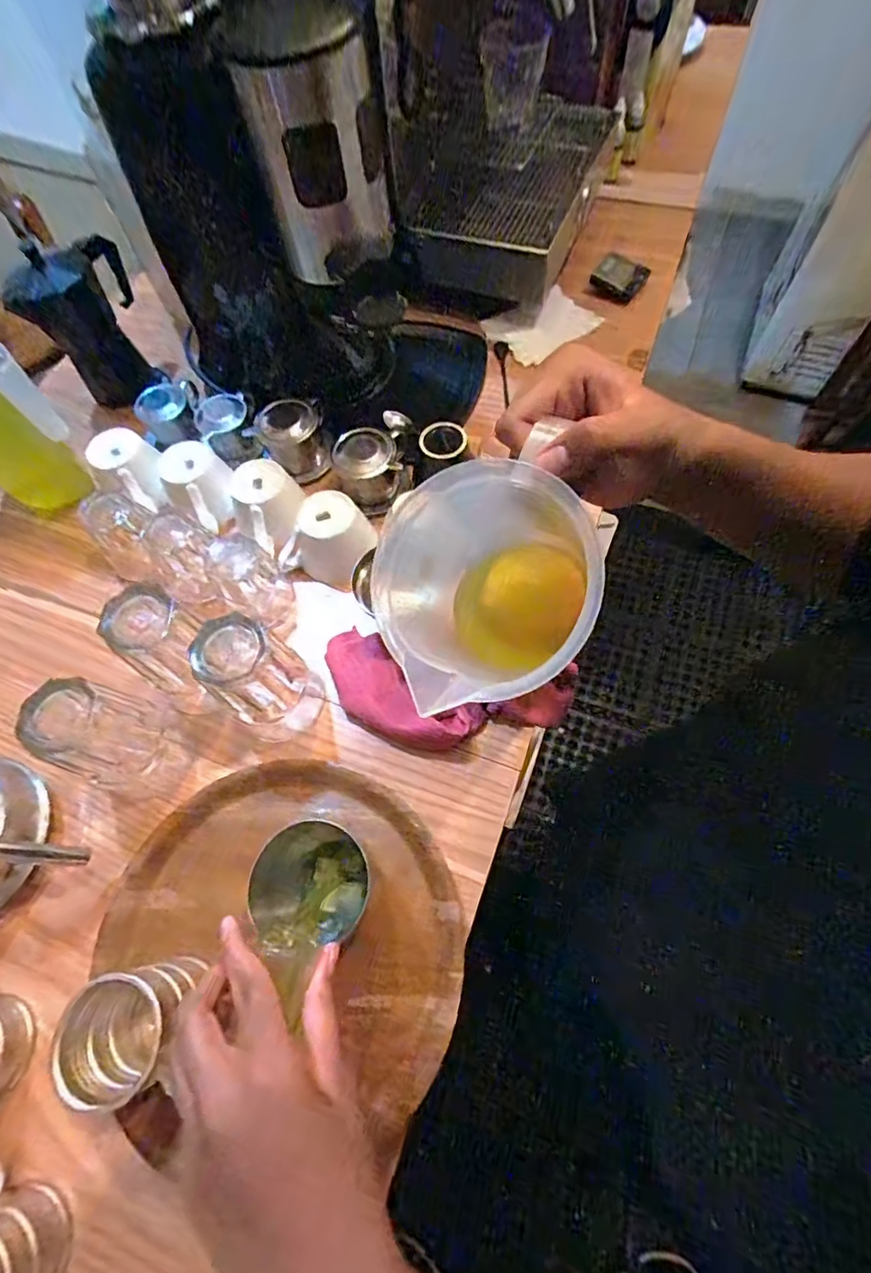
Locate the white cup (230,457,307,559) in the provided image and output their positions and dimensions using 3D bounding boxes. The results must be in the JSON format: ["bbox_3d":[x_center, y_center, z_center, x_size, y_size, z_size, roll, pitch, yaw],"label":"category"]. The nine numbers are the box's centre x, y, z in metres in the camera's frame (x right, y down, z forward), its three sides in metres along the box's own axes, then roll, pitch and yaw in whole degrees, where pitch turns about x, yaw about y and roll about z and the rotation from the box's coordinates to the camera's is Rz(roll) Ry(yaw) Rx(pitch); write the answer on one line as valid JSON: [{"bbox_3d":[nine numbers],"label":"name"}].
[{"bbox_3d":[-0.193,-0.147,0.589,0.066,0.060,0.081,12,66,9],"label":"white cup"}]

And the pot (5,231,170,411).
[{"bbox_3d":[-0.433,-0.398,0.671,0.109,0.177,0.102,-1,65,3],"label":"pot"}]

